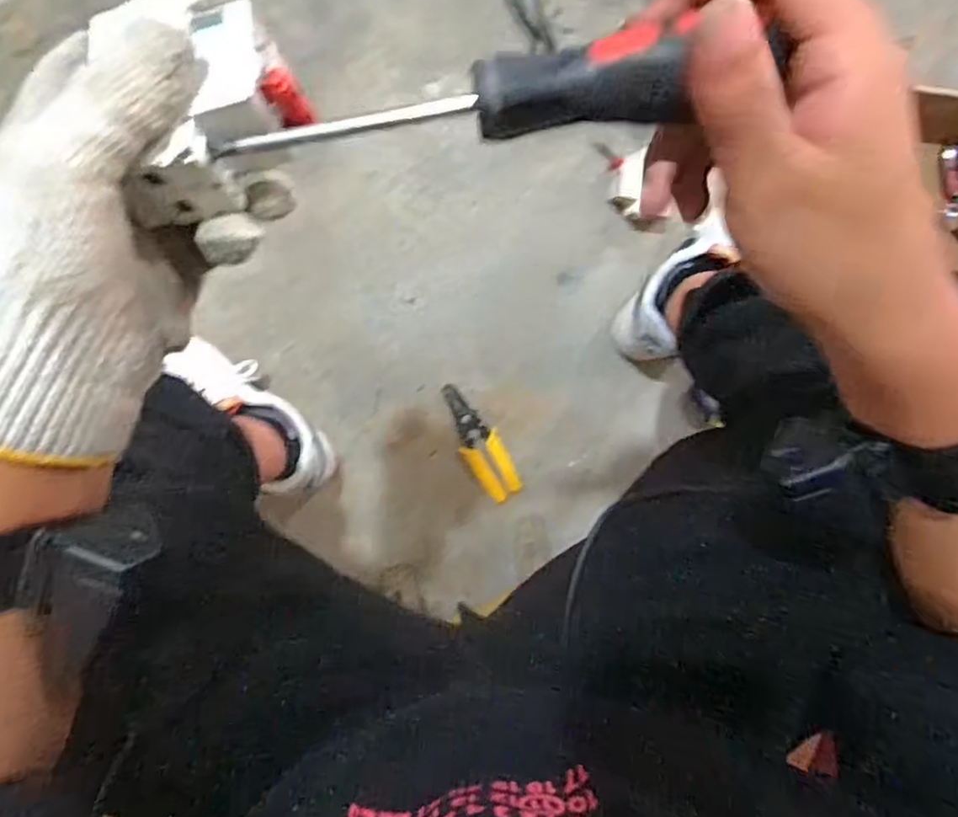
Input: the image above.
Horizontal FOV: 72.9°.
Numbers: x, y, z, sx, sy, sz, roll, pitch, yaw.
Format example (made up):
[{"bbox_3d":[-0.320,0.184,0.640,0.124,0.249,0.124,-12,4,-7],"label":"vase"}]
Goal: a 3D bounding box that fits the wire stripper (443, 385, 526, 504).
[{"bbox_3d":[0.001,0.043,0.828,0.052,0.013,0.162,-27,100,0],"label":"wire stripper"}]

